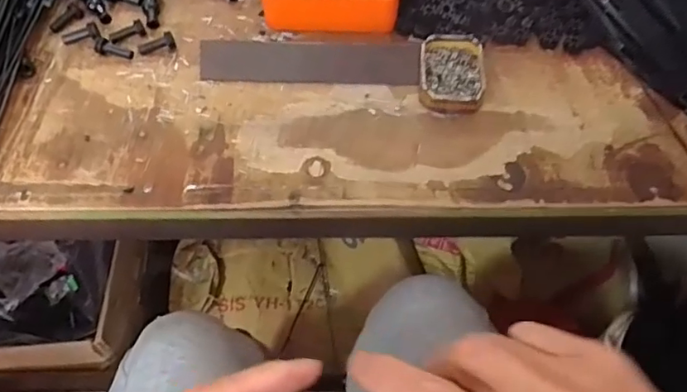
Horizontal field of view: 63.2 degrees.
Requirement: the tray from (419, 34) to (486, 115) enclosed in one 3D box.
[{"bbox_3d":[0.107,-0.122,0.547,0.062,0.018,0.091,4,56,2],"label":"tray"}]

